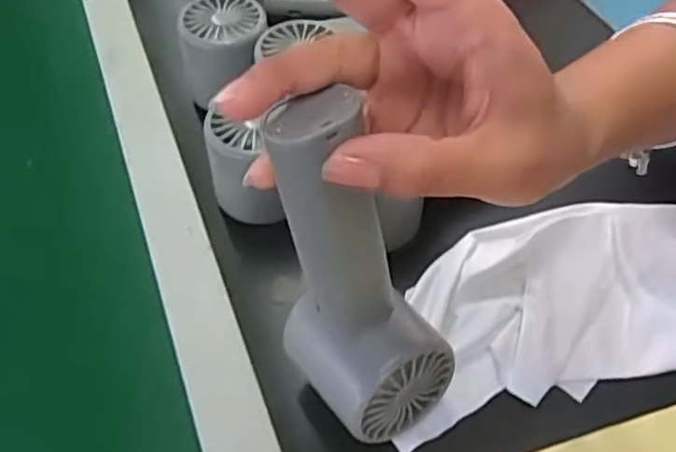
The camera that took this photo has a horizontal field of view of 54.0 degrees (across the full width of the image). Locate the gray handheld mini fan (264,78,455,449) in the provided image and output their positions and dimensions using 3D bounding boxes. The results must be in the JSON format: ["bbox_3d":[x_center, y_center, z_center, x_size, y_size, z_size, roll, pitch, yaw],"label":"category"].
[{"bbox_3d":[0.002,0.018,0.254,0.050,0.150,0.058,-29,46,-15],"label":"gray handheld mini fan"}]

